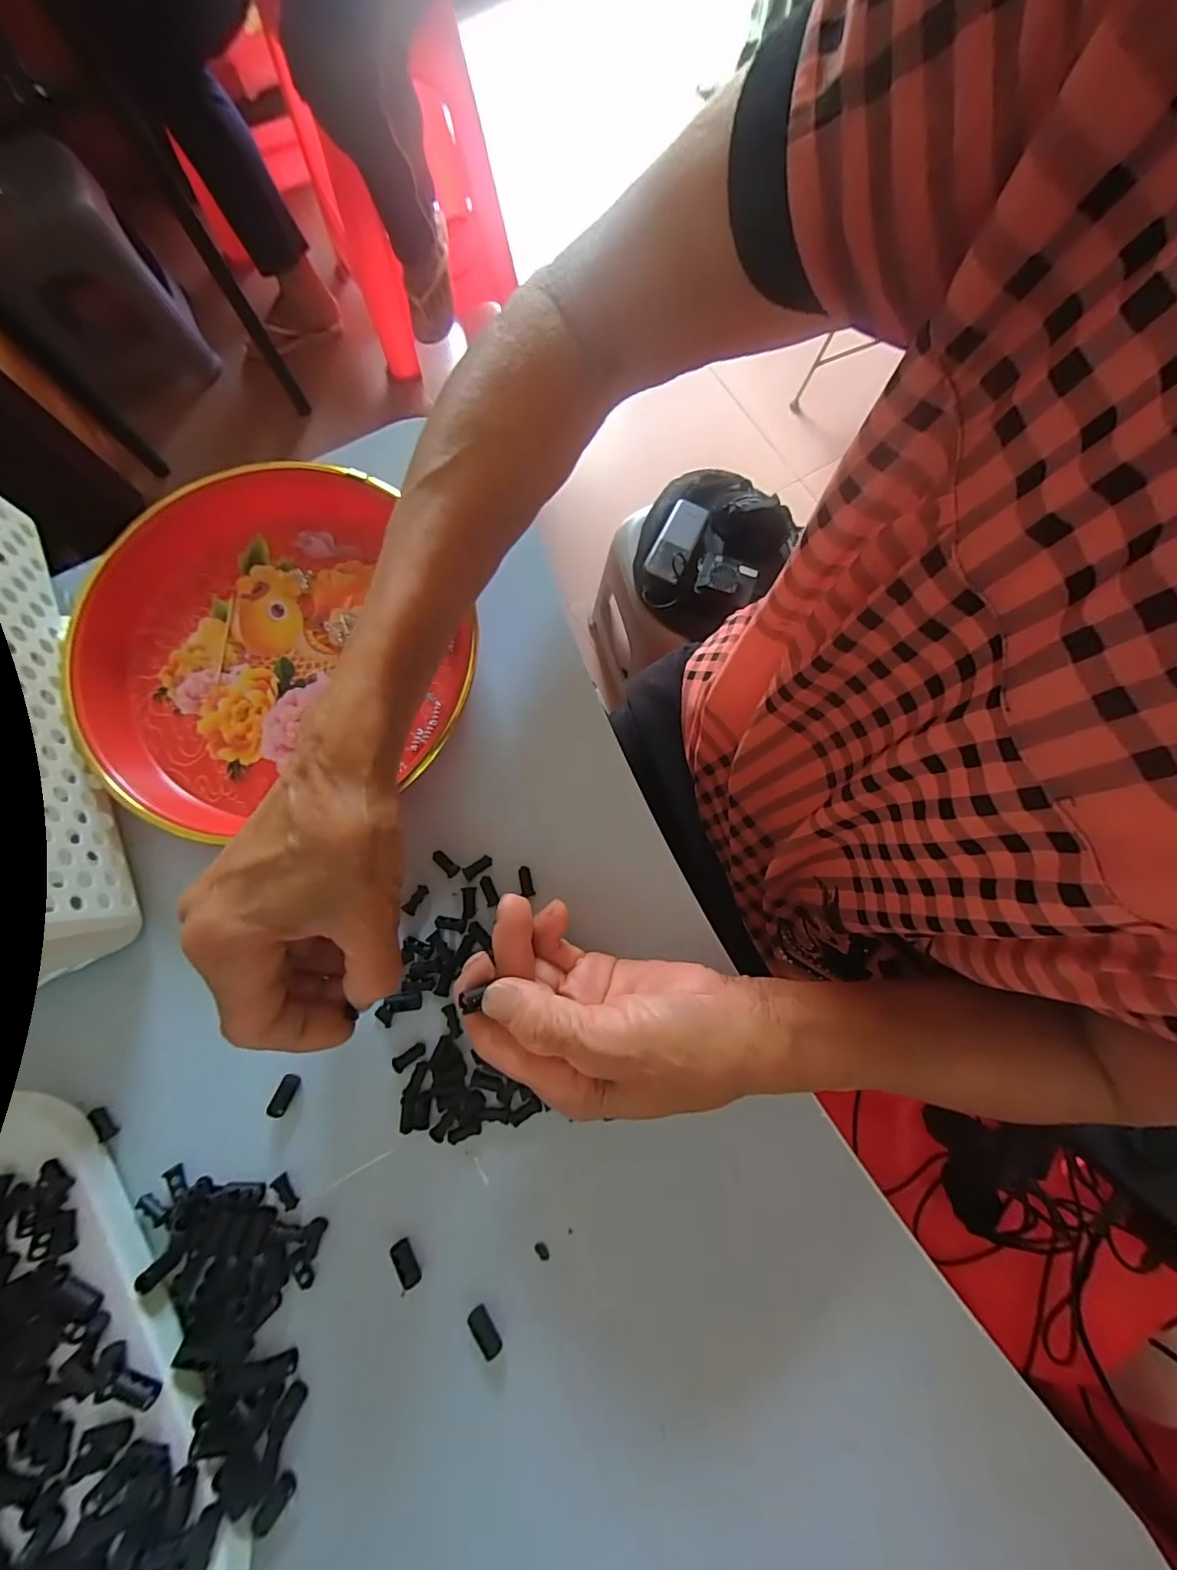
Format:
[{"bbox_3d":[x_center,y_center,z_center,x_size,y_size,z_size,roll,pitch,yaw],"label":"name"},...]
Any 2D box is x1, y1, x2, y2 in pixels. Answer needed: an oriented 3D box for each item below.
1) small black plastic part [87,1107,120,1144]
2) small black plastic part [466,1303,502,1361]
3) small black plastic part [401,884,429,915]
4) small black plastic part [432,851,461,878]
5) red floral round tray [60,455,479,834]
[{"bbox_3d":[-0.246,0.172,0.260,0.005,0.006,0.017,-34,81,-6],"label":"small black plastic part"},{"bbox_3d":[-0.048,0.253,0.237,0.008,0.008,0.018,-35,81,-6],"label":"small black plastic part"},{"bbox_3d":[-0.094,0.063,0.280,0.007,0.004,0.017,34,81,6],"label":"small black plastic part"},{"bbox_3d":[-0.079,0.044,0.284,0.017,0.004,0.008,39,82,7],"label":"small black plastic part"},{"bbox_3d":[-0.184,-0.081,0.295,0.214,0.027,0.199,0,79,0],"label":"red floral round tray"}]

